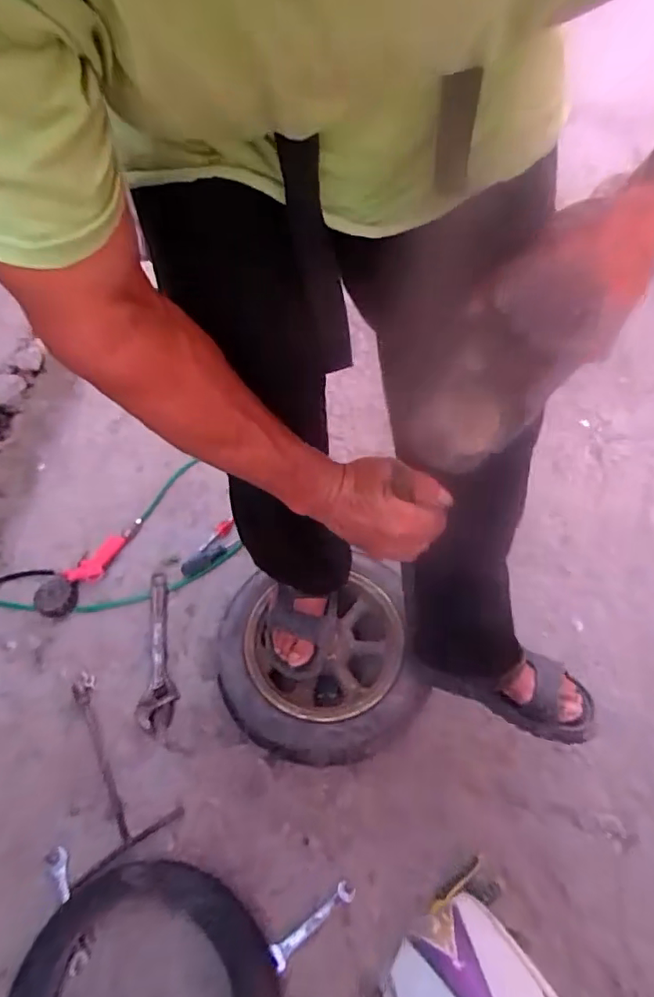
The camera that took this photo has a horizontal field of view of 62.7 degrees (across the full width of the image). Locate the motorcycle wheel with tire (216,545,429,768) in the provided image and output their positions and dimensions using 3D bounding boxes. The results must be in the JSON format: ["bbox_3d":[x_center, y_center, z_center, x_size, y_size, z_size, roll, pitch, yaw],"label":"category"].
[{"bbox_3d":[-0.018,0.290,0.955,0.337,0.130,0.329,1,54,-2],"label":"motorcycle wheel with tire"}]

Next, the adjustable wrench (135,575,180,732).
[{"bbox_3d":[-0.310,0.277,1.001,0.066,0.016,0.291,-4,55,-5],"label":"adjustable wrench"}]

